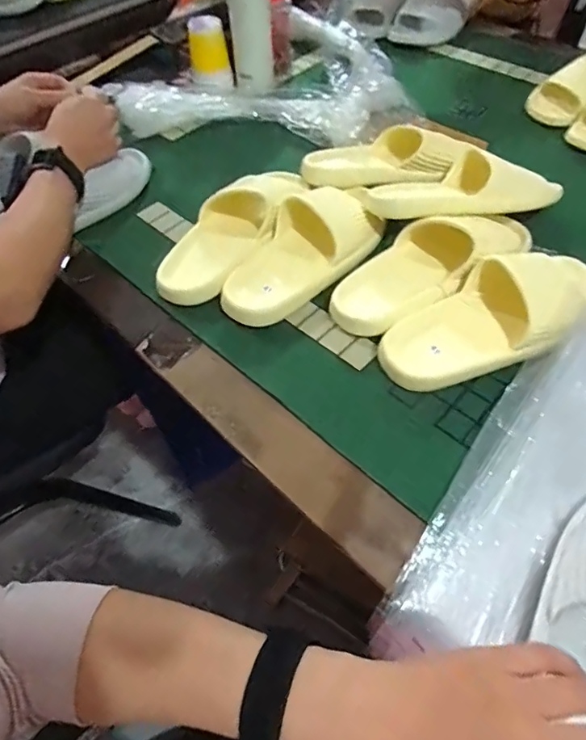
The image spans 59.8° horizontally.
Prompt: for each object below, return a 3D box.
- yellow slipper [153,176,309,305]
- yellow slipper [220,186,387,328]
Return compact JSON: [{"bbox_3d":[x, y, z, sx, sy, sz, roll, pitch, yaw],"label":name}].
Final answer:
[{"bbox_3d":[-0.087,-0.173,0.639,0.099,0.068,0.220,30,62,21],"label":"yellow slipper"},{"bbox_3d":[0.010,-0.143,0.606,0.110,0.068,0.222,33,63,23],"label":"yellow slipper"}]

